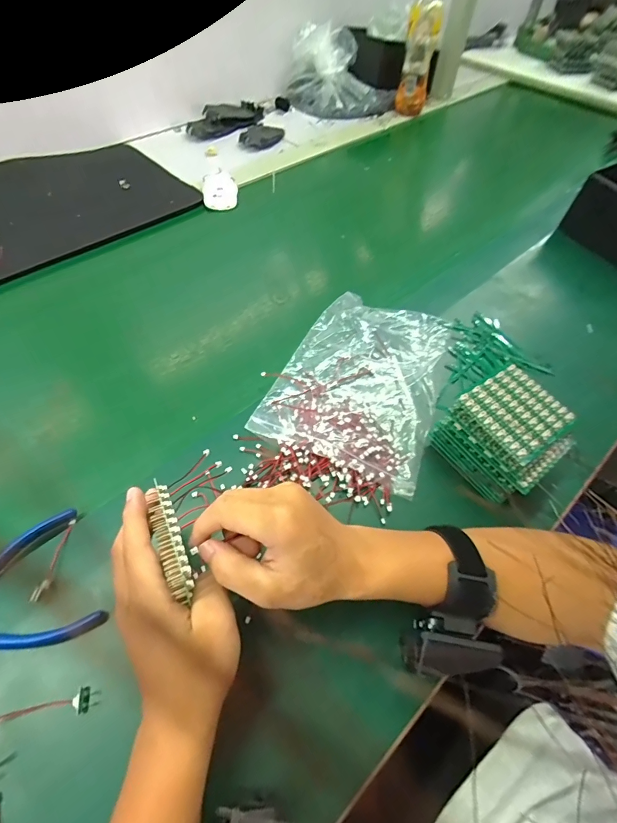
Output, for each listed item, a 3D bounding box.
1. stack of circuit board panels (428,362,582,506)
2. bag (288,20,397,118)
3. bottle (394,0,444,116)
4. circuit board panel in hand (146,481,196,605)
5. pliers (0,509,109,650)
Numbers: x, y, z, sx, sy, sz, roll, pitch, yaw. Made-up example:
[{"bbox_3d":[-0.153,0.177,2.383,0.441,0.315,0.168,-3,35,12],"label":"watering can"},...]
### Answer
[{"bbox_3d":[0.190,0.022,0.380,0.095,0.064,0.094,-32,62,-22],"label":"stack of circuit board panels"},{"bbox_3d":[0.076,-0.760,0.884,0.245,0.121,0.155,6,55,1],"label":"bag"},{"bbox_3d":[0.235,-0.759,0.831,0.067,0.207,0.054,12,55,5],"label":"bottle"},{"bbox_3d":[-0.093,0.084,0.265,0.016,0.026,0.080,-19,60,-16],"label":"circuit board panel in hand"},{"bbox_3d":[-0.237,0.150,0.303,0.131,0.020,0.093,-29,61,-21],"label":"pliers"}]

